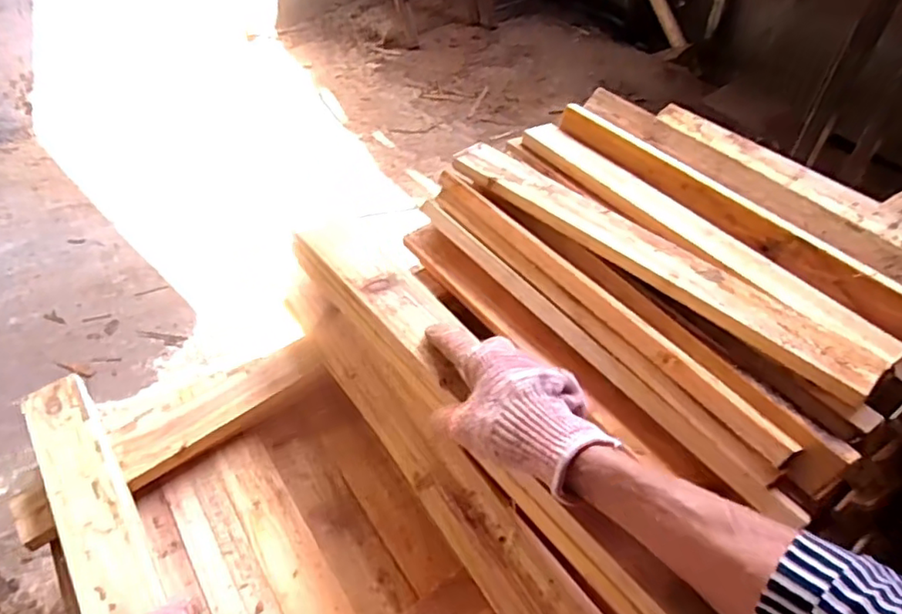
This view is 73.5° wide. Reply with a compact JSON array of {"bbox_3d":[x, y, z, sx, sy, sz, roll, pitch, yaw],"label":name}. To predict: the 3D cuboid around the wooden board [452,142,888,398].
[{"bbox_3d":[0.198,-0.066,0.654,0.060,0.032,0.494,-35,57,-27],"label":"wooden board"}]

